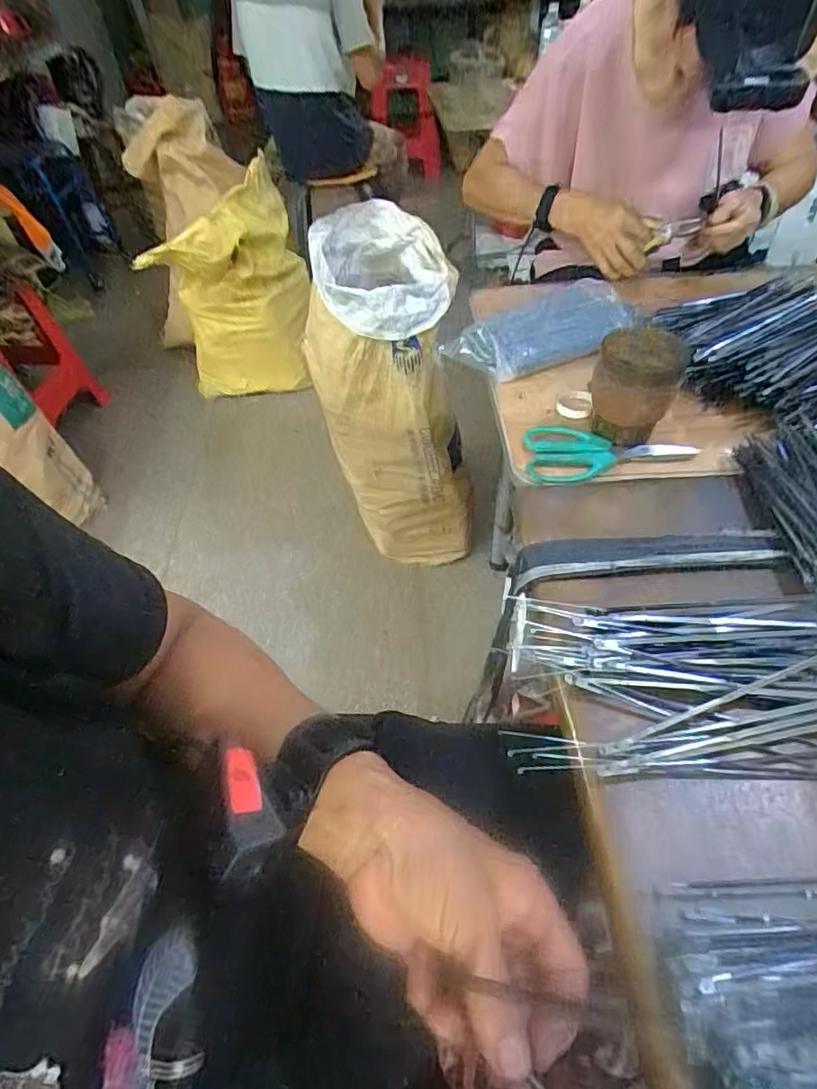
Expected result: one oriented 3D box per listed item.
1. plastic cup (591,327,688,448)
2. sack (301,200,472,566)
[{"bbox_3d":[0.237,-0.162,0.596,0.081,0.103,0.082,17,52,18],"label":"plastic cup"},{"bbox_3d":[-0.044,-0.270,1.203,0.275,0.661,0.346,-13,49,-8],"label":"sack"}]

